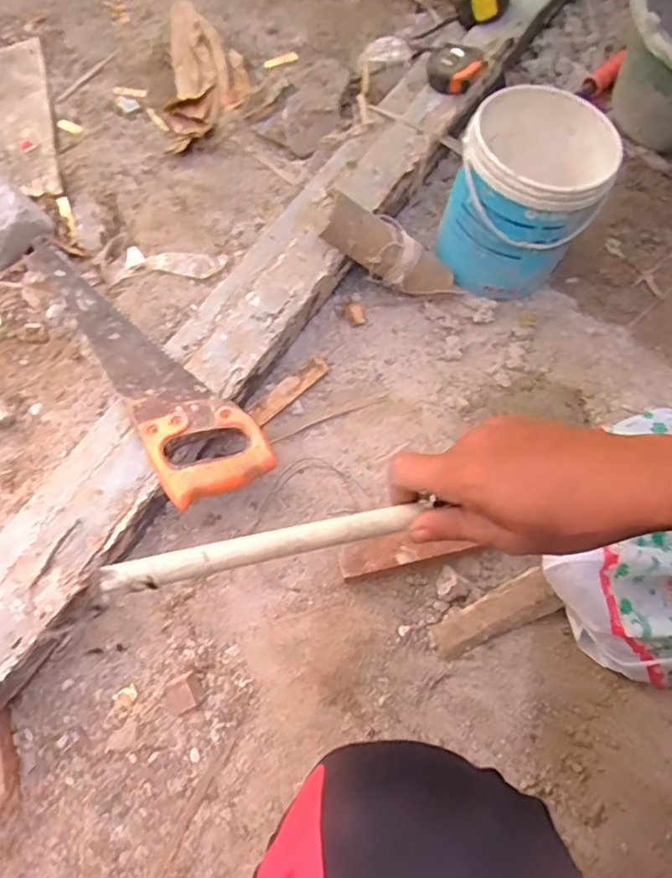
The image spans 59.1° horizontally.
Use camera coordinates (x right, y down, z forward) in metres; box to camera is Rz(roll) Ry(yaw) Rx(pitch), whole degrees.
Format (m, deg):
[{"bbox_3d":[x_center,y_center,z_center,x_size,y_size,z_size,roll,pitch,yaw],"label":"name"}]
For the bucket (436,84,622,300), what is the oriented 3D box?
[{"bbox_3d":[0.248,-0.325,0.773,0.181,0.179,0.215,22,70,10],"label":"bucket"}]

